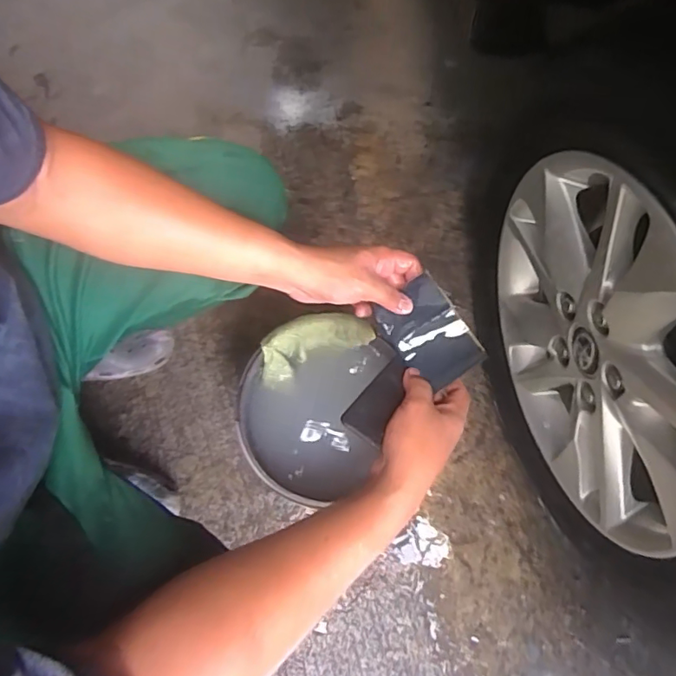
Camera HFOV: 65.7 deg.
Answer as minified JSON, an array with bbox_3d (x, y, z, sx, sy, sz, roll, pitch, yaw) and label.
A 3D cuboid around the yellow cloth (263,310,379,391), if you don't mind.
[{"bbox_3d":[-0.036,0.005,0.677,0.149,0.055,0.072,-26,78,-8],"label":"yellow cloth"}]

